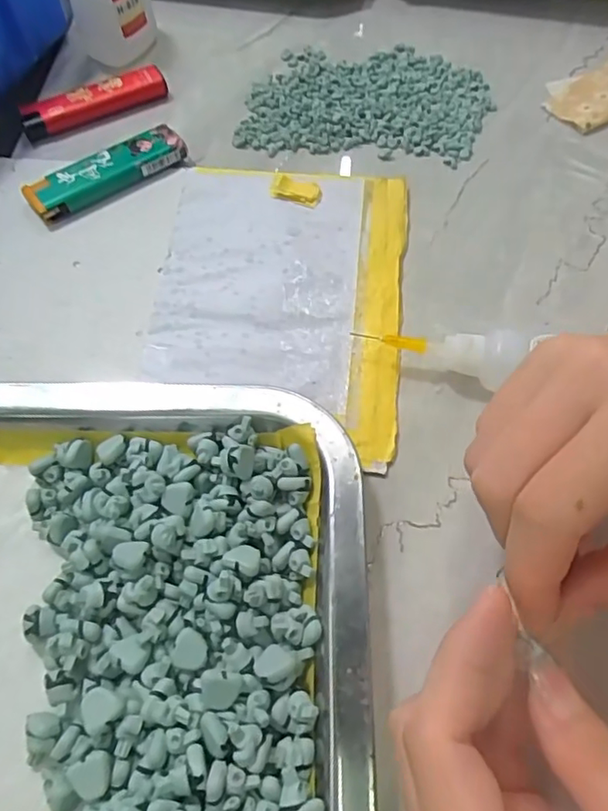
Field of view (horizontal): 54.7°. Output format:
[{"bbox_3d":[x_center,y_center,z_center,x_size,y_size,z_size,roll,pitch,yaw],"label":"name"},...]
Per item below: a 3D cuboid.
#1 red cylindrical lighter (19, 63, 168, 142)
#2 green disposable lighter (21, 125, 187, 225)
[{"bbox_3d":[-0.113,-0.165,0.317,0.078,0.010,0.017,-24,66,-12],"label":"red cylindrical lighter"},{"bbox_3d":[-0.098,-0.116,0.293,0.079,0.010,0.022,-32,68,-15],"label":"green disposable lighter"}]

